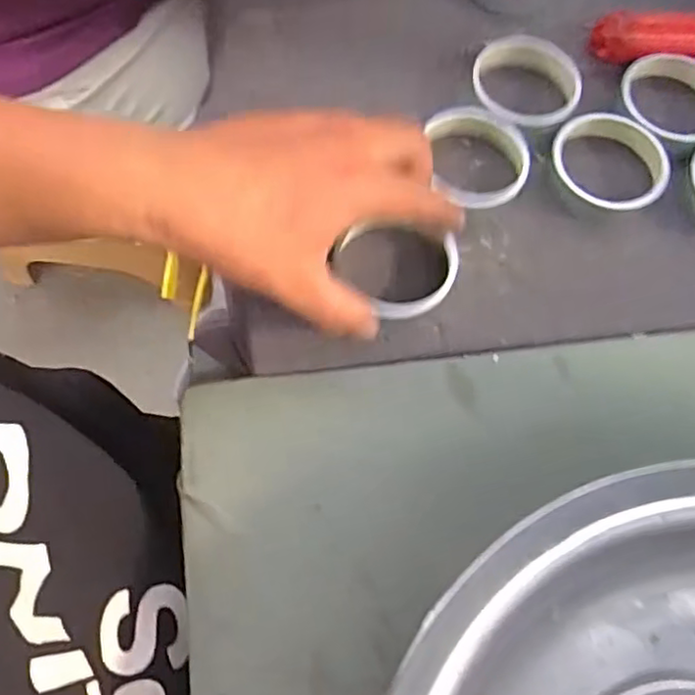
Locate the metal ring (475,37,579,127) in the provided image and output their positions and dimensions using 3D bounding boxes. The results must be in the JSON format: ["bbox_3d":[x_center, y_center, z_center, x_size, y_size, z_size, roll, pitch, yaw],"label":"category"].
[{"bbox_3d":[0.107,-0.157,0.392,0.064,0.020,0.061,-1,71,2],"label":"metal ring"}]

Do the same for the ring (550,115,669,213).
[{"bbox_3d":[0.152,-0.107,0.375,0.065,0.021,0.062,-1,71,2],"label":"ring"}]

